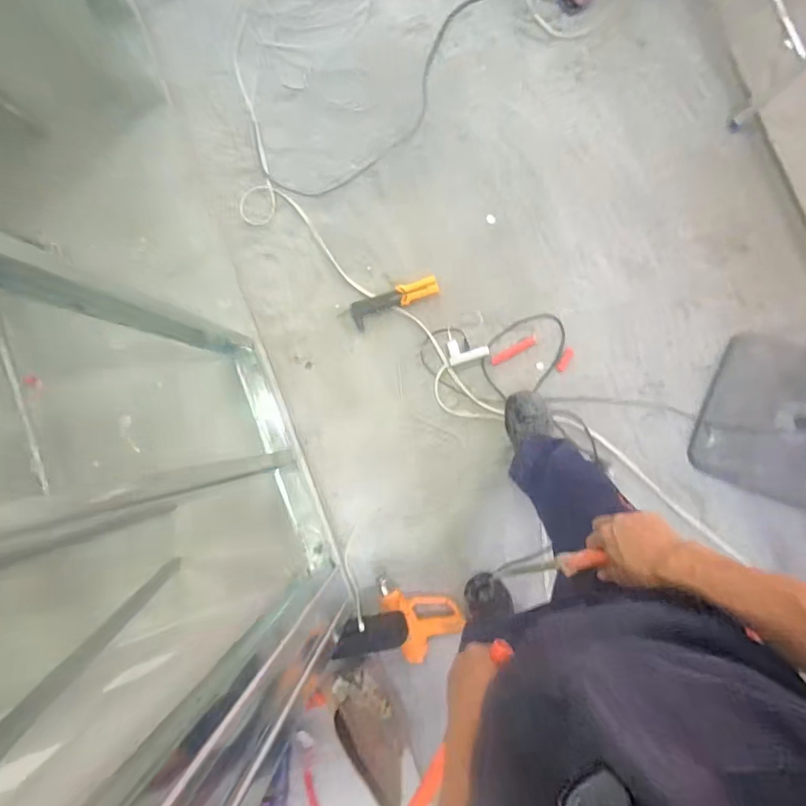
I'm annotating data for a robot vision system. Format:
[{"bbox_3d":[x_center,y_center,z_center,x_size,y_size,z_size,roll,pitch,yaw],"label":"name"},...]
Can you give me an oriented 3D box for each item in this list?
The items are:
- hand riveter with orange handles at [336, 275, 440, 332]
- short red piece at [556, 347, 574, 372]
[{"bbox_3d":[-0.035,-0.291,1.371,0.285,0.038,0.081,-23,86,3],"label":"hand riveter with orange handles"},{"bbox_3d":[0.454,-0.120,1.340,0.028,0.005,0.073,30,90,6],"label":"short red piece"}]

